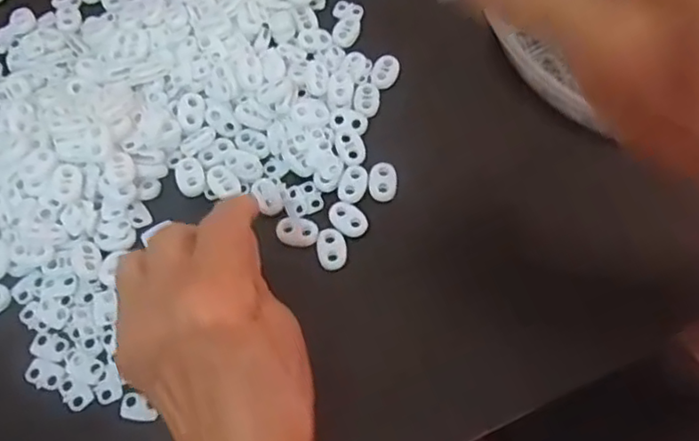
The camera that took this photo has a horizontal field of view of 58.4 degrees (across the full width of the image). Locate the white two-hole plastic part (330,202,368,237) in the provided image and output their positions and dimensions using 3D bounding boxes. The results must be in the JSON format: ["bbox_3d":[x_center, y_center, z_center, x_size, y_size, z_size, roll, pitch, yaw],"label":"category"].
[{"bbox_3d":[-0.001,-0.001,0.339,0.024,0.004,0.016,40,73,17],"label":"white two-hole plastic part"}]

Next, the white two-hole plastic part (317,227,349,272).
[{"bbox_3d":[-0.009,0.015,0.332,0.015,0.005,0.023,-8,67,-2],"label":"white two-hole plastic part"}]

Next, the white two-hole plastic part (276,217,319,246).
[{"bbox_3d":[-0.028,0.006,0.336,0.022,0.004,0.017,3,67,3],"label":"white two-hole plastic part"}]

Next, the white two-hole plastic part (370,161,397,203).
[{"bbox_3d":[0.019,-0.022,0.349,0.015,0.006,0.022,2,67,3],"label":"white two-hole plastic part"}]

